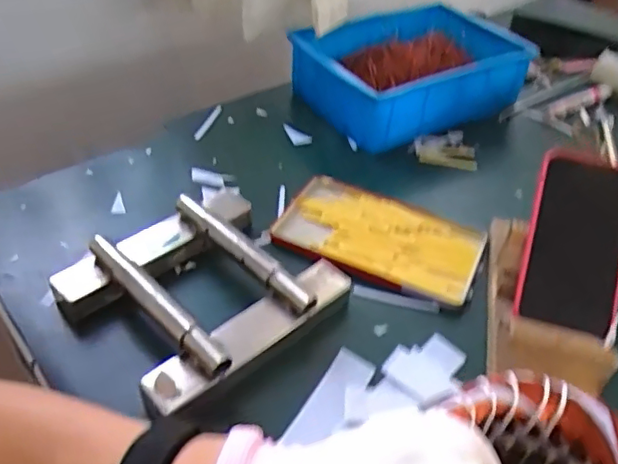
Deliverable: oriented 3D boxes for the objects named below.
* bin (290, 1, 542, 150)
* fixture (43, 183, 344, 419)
[{"bbox_3d":[0.130,-0.215,0.783,0.278,0.087,0.190,-24,49,-28],"label":"bin"},{"bbox_3d":[-0.090,0.041,0.504,0.175,0.041,0.191,35,50,30],"label":"fixture"}]

